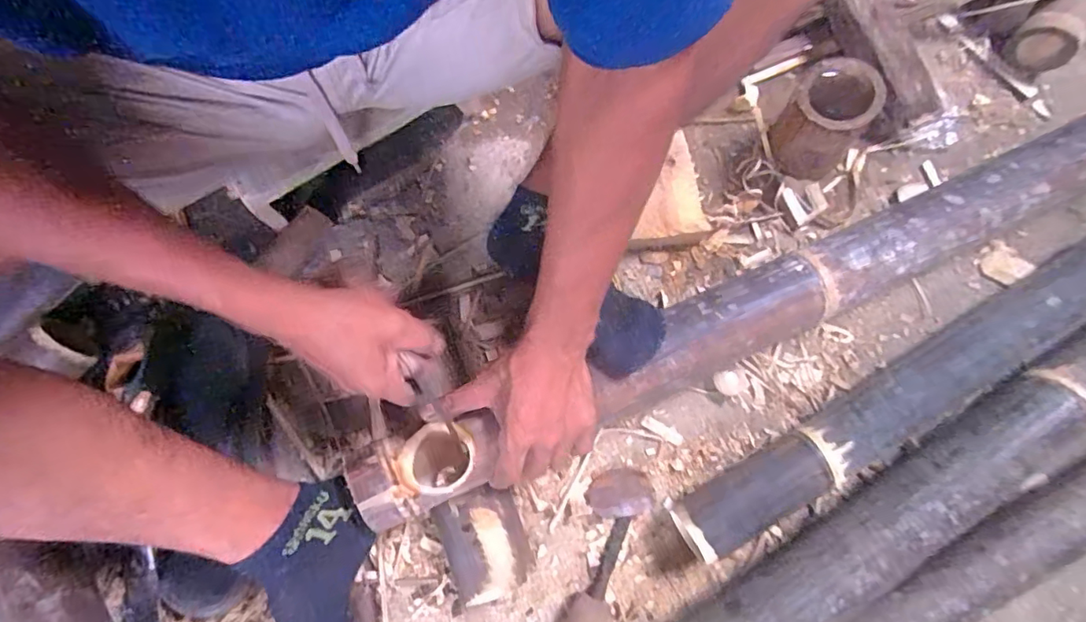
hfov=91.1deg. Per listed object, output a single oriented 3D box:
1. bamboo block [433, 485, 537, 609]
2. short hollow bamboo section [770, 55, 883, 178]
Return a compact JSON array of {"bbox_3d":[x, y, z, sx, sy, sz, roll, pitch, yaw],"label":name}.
[{"bbox_3d":[-0.061,0.234,0.536,0.085,0.055,0.097,-21,77,-6],"label":"bamboo block"},{"bbox_3d":[0.319,-0.218,0.619,0.085,0.117,0.090,28,77,6],"label":"short hollow bamboo section"}]

